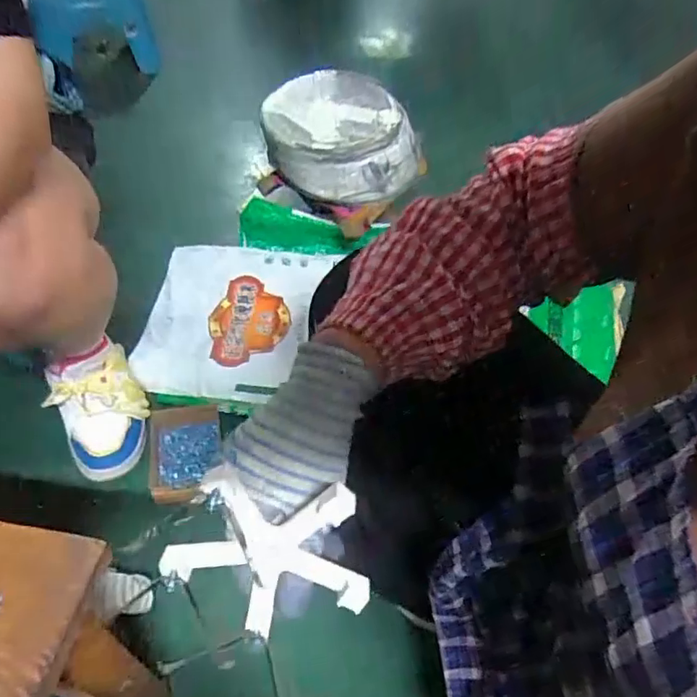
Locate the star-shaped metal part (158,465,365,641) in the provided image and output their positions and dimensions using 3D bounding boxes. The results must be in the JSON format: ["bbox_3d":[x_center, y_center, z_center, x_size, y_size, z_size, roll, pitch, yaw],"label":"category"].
[{"bbox_3d":[-0.043,0.113,0.302,0.108,0.095,0.014,8,19,1],"label":"star-shaped metal part"}]

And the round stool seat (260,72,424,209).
[{"bbox_3d":[-0.022,-0.400,1.052,0.262,0.111,0.266,3,49,-3],"label":"round stool seat"}]

